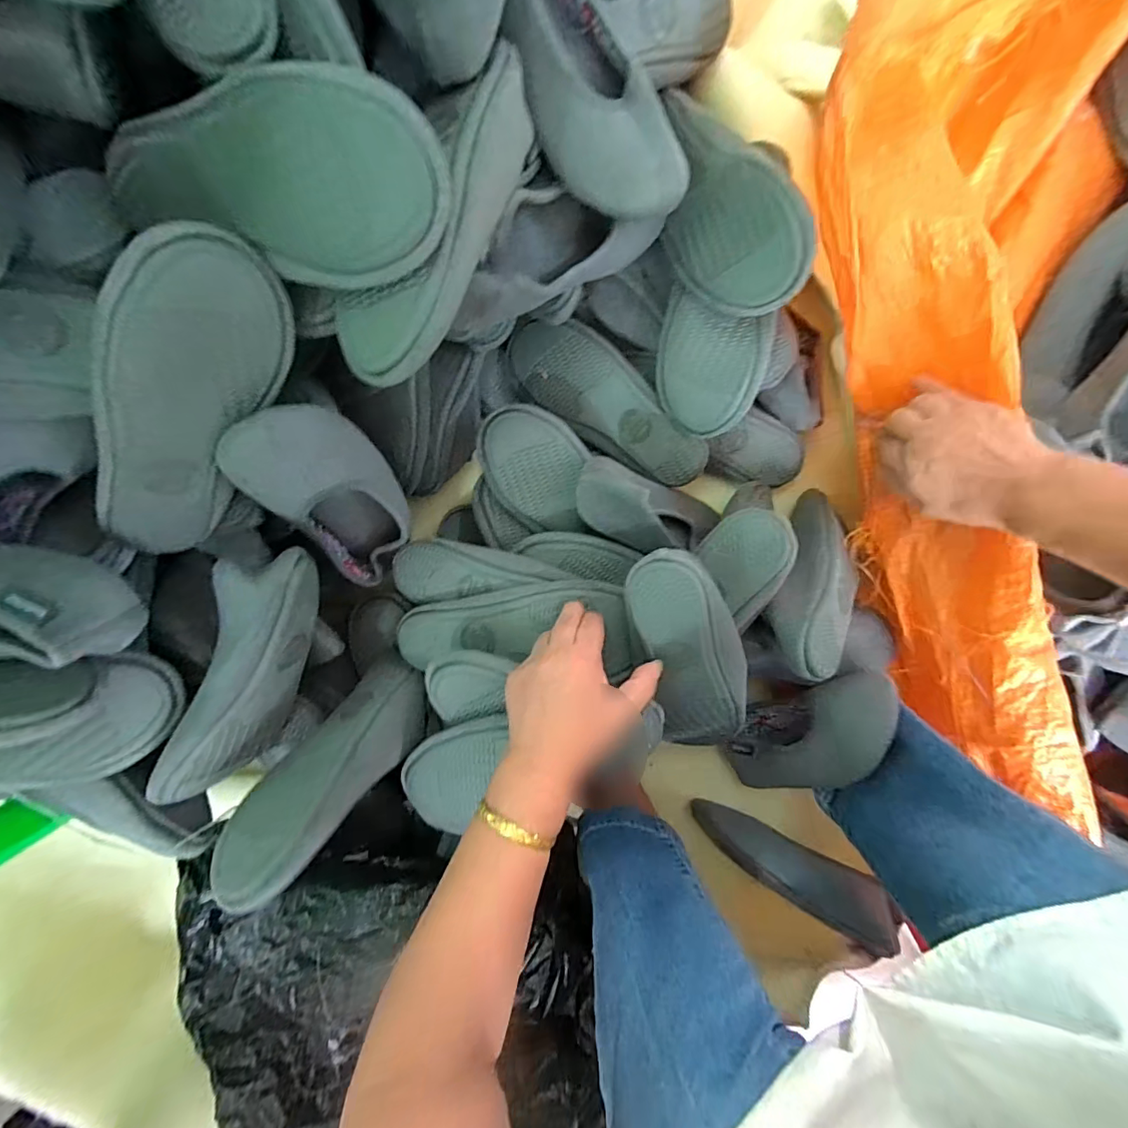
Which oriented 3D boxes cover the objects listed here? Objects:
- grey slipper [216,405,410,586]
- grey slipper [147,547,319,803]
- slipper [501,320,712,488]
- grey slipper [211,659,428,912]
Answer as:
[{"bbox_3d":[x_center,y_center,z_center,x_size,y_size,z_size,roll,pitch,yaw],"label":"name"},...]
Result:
[{"bbox_3d":[-0.199,-0.054,0.422,0.088,0.205,0.068,1,64,1],"label":"grey slipper"},{"bbox_3d":[-0.266,0.092,0.402,0.064,0.078,0.221,17,98,-2],"label":"grey slipper"},{"bbox_3d":[0.047,-0.172,0.504,0.234,0.041,0.081,34,97,-4],"label":"slipper"},{"bbox_3d":[-0.200,0.178,0.419,0.081,0.073,0.210,41,53,-5],"label":"grey slipper"}]

